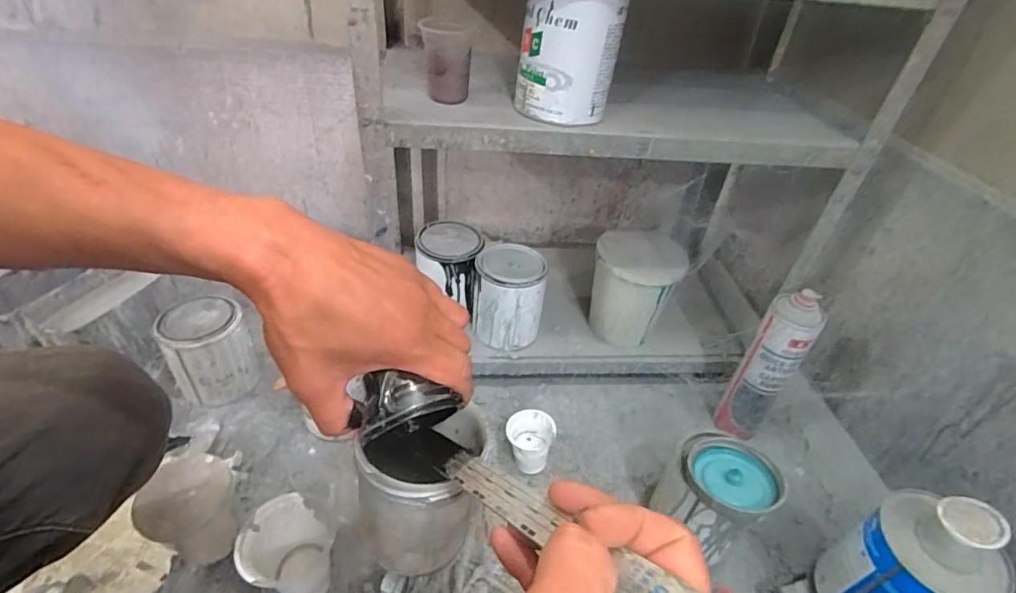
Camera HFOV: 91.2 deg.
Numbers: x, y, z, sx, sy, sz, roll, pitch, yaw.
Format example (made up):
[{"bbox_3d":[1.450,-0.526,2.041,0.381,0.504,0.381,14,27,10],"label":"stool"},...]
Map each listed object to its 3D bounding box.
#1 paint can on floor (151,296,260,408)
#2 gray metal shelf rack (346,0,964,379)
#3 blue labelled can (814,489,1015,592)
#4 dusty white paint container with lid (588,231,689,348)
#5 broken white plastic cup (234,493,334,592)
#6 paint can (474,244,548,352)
[{"bbox_3d":[-0.433,0.082,0.734,0.106,0.129,0.097,3,40,-2],"label":"paint can on floor"},{"bbox_3d":[0.162,-0.214,0.762,0.686,0.563,0.388,-1,40,-8],"label":"gray metal shelf rack"},{"bbox_3d":[0.373,0.258,0.467,0.086,0.190,0.098,-14,43,-23],"label":"blue labelled can"},{"bbox_3d":[0.196,-0.004,0.793,0.129,0.161,0.116,18,41,15],"label":"dusty white paint container with lid"},{"bbox_3d":[-0.230,0.279,0.530,0.082,0.110,0.075,3,40,-2],"label":"broken white plastic cup"},{"bbox_3d":[0.002,0.001,0.772,0.101,0.127,0.104,4,39,-3],"label":"paint can"}]

